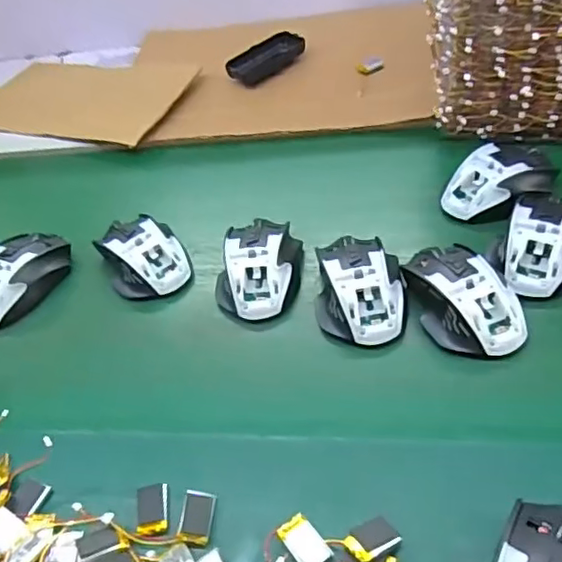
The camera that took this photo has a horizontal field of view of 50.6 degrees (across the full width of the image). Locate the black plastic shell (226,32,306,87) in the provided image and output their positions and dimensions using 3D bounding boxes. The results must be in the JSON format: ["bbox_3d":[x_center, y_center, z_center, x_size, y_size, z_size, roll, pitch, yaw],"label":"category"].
[{"bbox_3d":[-0.019,-0.302,0.812,0.055,0.029,0.110,36,58,28],"label":"black plastic shell"}]

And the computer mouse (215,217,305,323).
[{"bbox_3d":[-0.018,-0.014,0.541,0.074,0.040,0.106,6,49,6],"label":"computer mouse"}]

